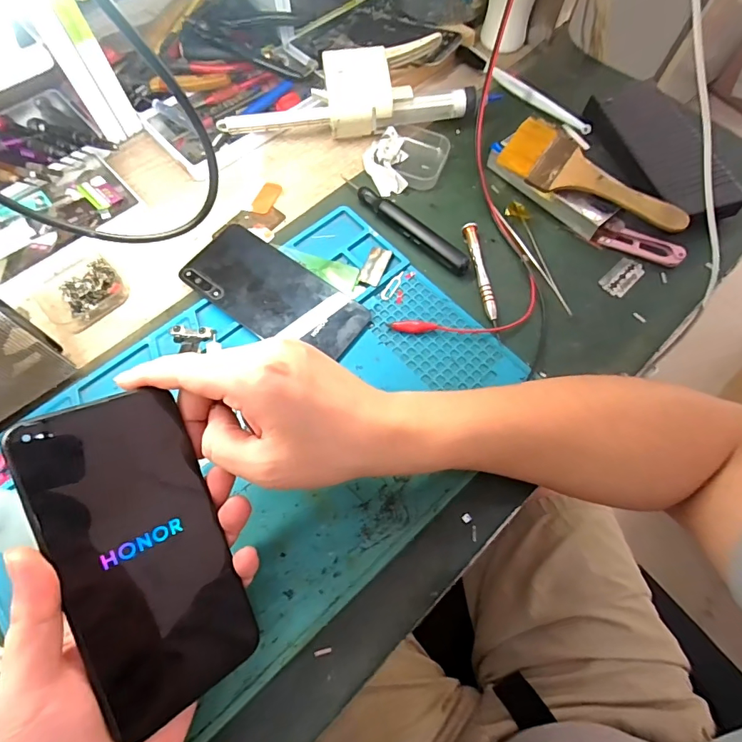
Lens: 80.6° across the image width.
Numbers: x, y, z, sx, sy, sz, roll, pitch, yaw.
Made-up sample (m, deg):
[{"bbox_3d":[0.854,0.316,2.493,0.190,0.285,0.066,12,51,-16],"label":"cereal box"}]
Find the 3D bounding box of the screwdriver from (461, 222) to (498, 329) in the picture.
[{"bbox_3d":[0.096,-0.079,0.372,0.012,0.010,0.111,-7,67,-4],"label":"screwdriver"}]

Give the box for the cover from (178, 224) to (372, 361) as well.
[{"bbox_3d":[-0.080,-0.064,0.364,0.155,0.008,0.070,33,70,12],"label":"cover"}]

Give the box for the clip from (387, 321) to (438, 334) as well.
[{"bbox_3d":[0.033,-0.036,0.352,0.039,0.012,0.009,4,67,1],"label":"clip"}]

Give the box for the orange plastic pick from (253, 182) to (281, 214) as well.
[{"bbox_3d":[-0.099,-0.165,0.413,0.019,0.004,0.038,20,68,8],"label":"orange plastic pick"}]

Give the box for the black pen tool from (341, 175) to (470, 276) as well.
[{"bbox_3d":[0.028,-0.133,0.389,0.144,0.016,0.018,41,72,15],"label":"black pen tool"}]

